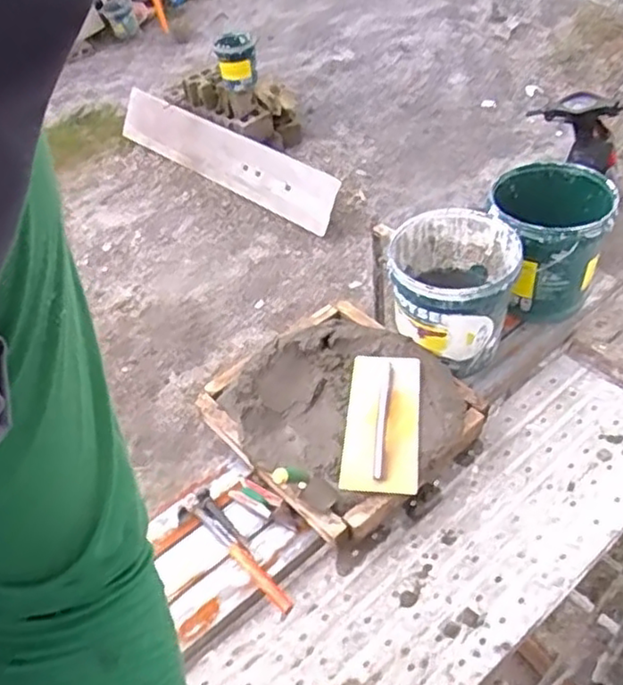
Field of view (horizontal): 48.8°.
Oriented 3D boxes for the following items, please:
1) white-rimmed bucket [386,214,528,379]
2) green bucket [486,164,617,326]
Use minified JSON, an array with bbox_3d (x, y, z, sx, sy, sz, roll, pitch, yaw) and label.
[{"bbox_3d":[0.352,-0.124,1.758,0.315,0.280,0.319,10,49,16],"label":"white-rimmed bucket"},{"bbox_3d":[0.636,-0.281,1.866,0.303,0.291,0.357,5,48,12],"label":"green bucket"}]

